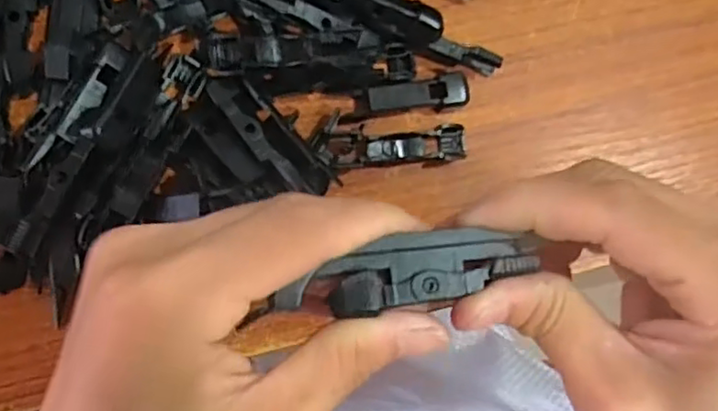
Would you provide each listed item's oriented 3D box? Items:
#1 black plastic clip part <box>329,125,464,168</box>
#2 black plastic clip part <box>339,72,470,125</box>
[{"bbox_3d":[0.017,-0.024,0.254,0.053,0.010,0.015,-3,85,-7],"label":"black plastic clip part"},{"bbox_3d":[0.019,-0.043,0.256,0.052,0.010,0.012,-9,86,-8],"label":"black plastic clip part"}]

